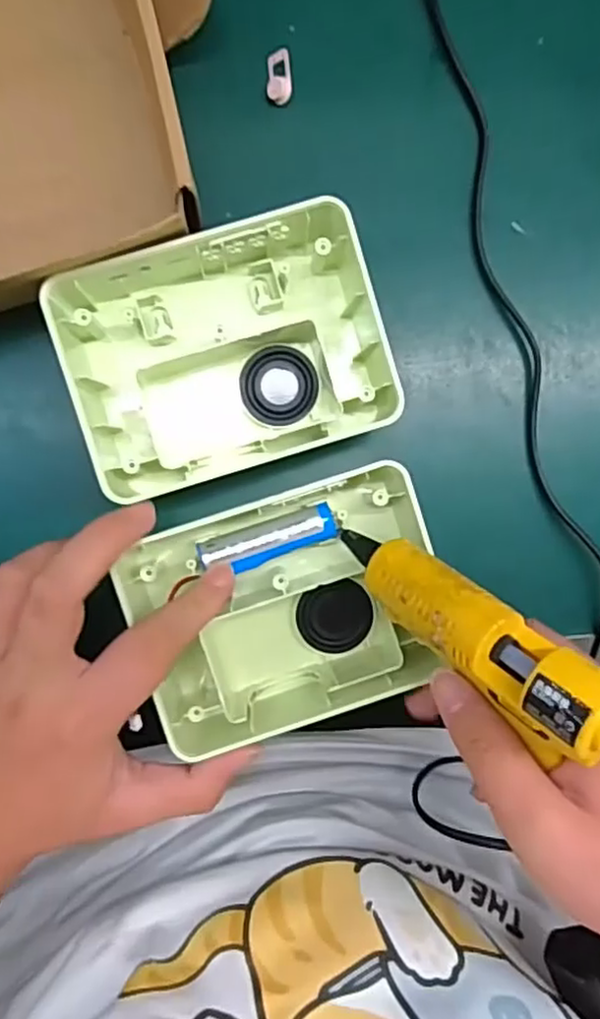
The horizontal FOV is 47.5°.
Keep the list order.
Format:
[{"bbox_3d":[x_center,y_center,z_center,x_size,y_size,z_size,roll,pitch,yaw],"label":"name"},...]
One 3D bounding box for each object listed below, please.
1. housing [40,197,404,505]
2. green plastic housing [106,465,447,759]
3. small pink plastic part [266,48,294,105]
[{"bbox_3d":[-0.032,-0.075,0.322,0.151,0.045,0.111,-20,91,-3],"label":"housing"},{"bbox_3d":[-0.002,0.048,0.334,0.148,0.050,0.112,-15,91,-3],"label":"green plastic housing"},{"bbox_3d":[-0.010,-0.214,0.336,0.013,0.006,0.023,2,90,-3],"label":"small pink plastic part"}]

